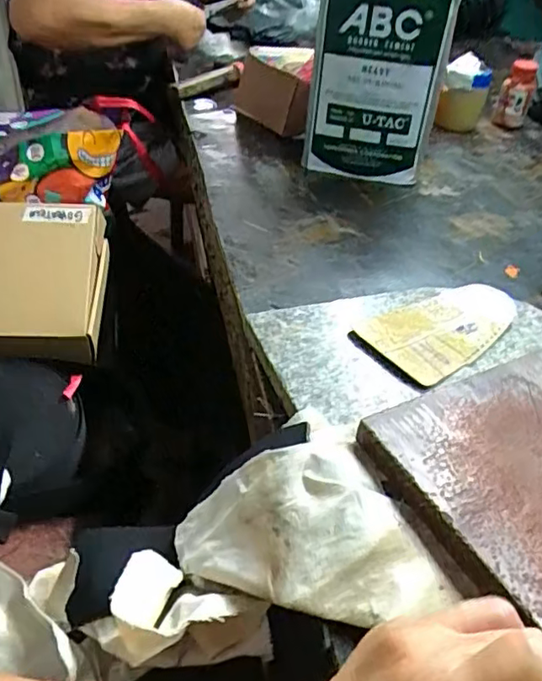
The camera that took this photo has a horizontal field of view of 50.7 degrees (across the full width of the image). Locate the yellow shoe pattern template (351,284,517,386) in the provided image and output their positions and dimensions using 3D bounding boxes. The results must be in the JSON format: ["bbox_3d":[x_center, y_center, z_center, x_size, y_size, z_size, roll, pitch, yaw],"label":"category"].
[{"bbox_3d":[0.151,-0.014,0.485,0.152,0.007,0.082,-22,46,-30],"label":"yellow shoe pattern template"}]

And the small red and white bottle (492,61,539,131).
[{"bbox_3d":[0.413,-0.415,0.970,0.054,0.106,0.054,17,40,14],"label":"small red and white bottle"}]

